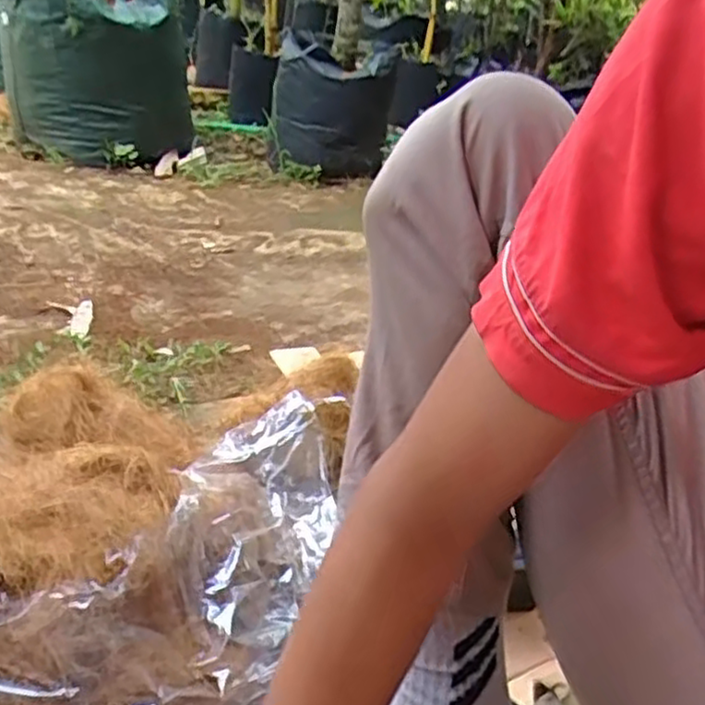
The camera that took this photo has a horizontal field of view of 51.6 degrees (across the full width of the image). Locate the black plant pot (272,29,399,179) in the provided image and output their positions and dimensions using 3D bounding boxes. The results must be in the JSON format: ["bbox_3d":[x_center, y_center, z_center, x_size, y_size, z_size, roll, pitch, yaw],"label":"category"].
[{"bbox_3d":[-0.053,-0.608,1.834,0.299,0.277,0.241,5,30,-1],"label":"black plant pot"}]

